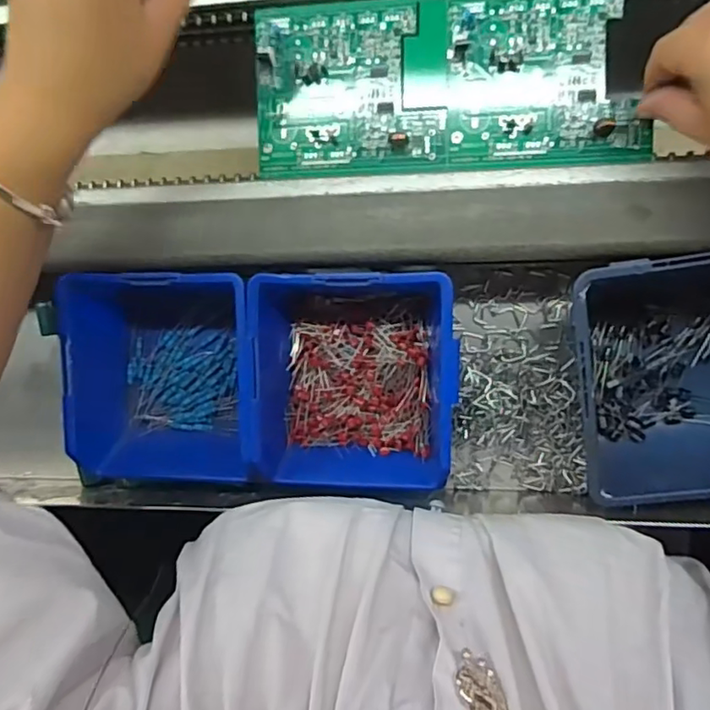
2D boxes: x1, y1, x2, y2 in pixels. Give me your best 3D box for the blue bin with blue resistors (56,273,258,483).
[{"bbox_3d":[-0.117,0.017,0.385,0.121,0.064,0.130,0,92,8],"label":"blue bin with blue resistors"}]

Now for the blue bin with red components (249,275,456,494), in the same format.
[{"bbox_3d":[0.000,0.018,0.371,0.119,0.066,0.129,1,93,8],"label":"blue bin with red components"}]

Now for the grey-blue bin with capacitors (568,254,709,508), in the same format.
[{"bbox_3d":[0.190,0.019,0.343,0.124,0.072,0.145,-6,92,9],"label":"grey-blue bin with capacitors"}]

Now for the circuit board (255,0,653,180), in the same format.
[{"bbox_3d":[0.049,-0.153,0.334,0.212,0.006,0.096,1,93,8],"label":"circuit board"}]

